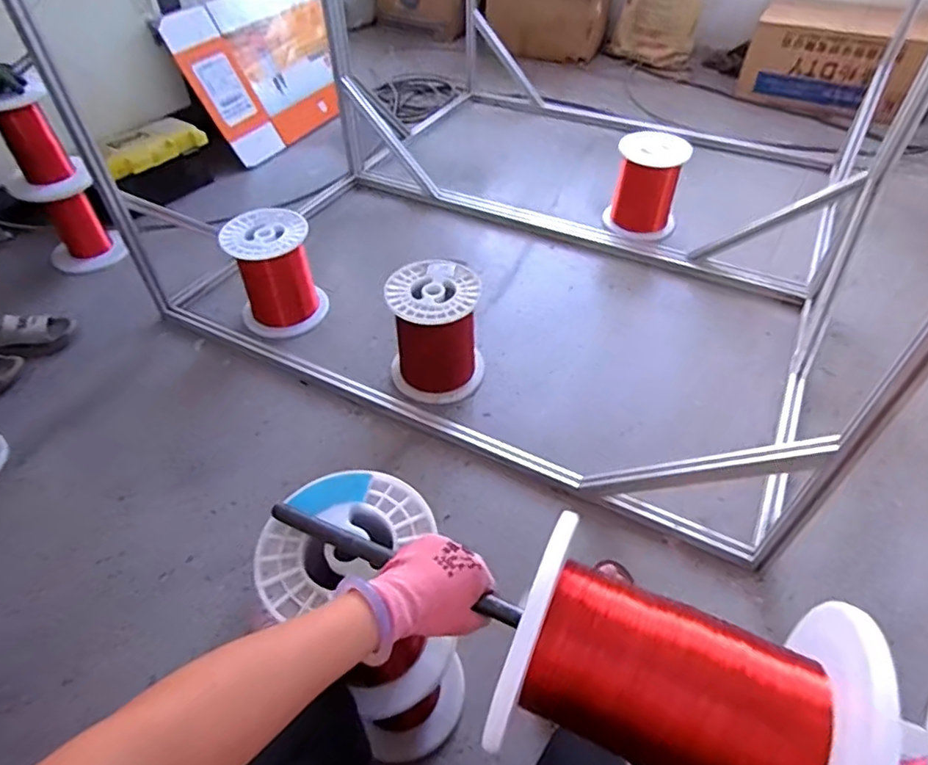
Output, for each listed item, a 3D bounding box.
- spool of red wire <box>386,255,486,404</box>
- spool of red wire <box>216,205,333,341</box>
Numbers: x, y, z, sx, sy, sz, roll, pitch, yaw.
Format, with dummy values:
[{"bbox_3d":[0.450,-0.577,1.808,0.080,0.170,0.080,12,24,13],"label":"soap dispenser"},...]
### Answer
[{"bbox_3d":[-0.061,-0.109,1.267,0.198,0.248,0.207,0,48,0],"label":"spool of red wire"},{"bbox_3d":[-0.478,-0.284,1.440,0.199,0.255,0.218,0,48,0],"label":"spool of red wire"}]

